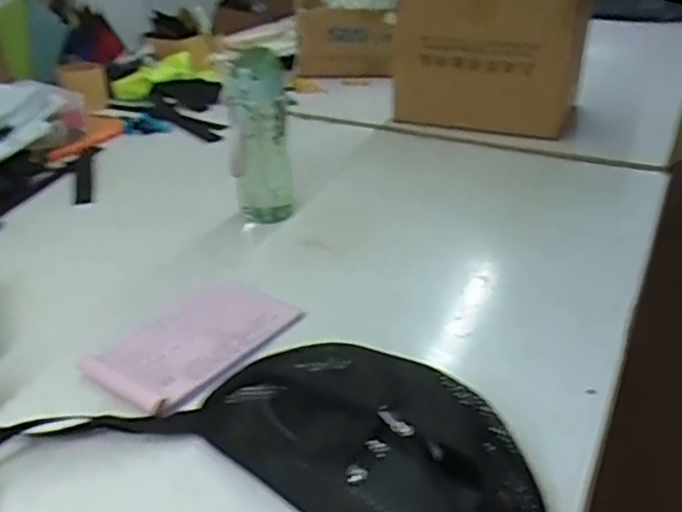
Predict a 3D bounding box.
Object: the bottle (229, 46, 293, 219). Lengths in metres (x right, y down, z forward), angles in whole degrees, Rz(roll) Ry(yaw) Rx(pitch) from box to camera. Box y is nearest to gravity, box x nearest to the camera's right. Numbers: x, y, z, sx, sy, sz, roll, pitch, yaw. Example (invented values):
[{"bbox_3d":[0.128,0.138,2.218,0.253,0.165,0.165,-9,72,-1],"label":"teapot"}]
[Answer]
[{"bbox_3d":[-0.100,-0.142,0.820,0.077,0.213,0.072,-6,31,-8],"label":"bottle"}]

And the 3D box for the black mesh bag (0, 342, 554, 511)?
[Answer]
[{"bbox_3d":[-0.073,0.135,0.479,0.445,0.087,0.212,9,32,13],"label":"black mesh bag"}]

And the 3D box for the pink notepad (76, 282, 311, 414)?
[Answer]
[{"bbox_3d":[-0.136,0.079,0.629,0.122,0.020,0.186,20,36,29],"label":"pink notepad"}]

